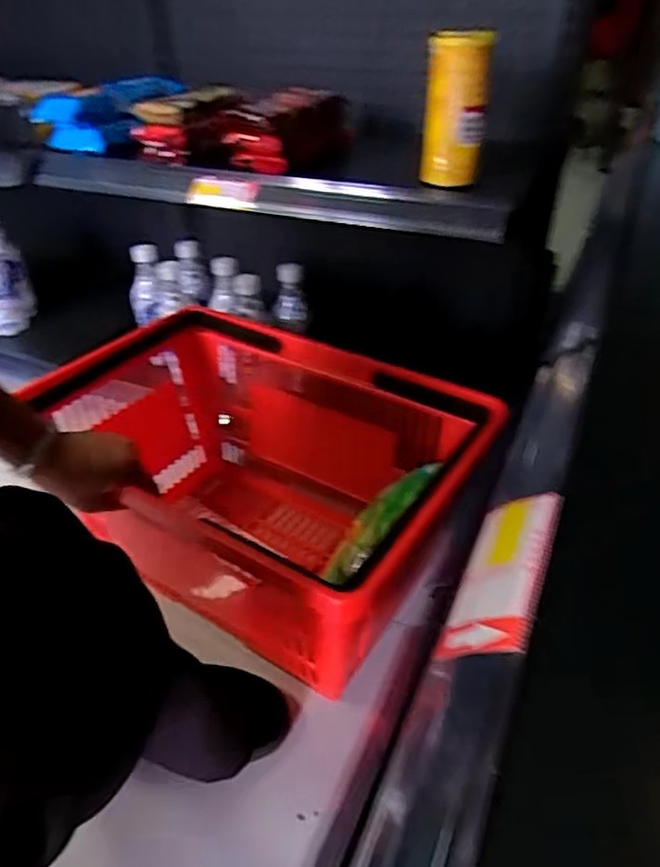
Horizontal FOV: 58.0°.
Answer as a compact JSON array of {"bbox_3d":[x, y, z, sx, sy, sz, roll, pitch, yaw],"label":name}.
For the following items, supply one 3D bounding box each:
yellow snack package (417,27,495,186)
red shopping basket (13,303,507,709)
[{"bbox_3d":[0.140,-0.364,0.675,0.068,0.146,0.066,5,37,7],"label":"yellow snack package"},{"bbox_3d":[-0.104,0.062,0.724,0.517,0.258,0.313,21,42,26],"label":"red shopping basket"}]

